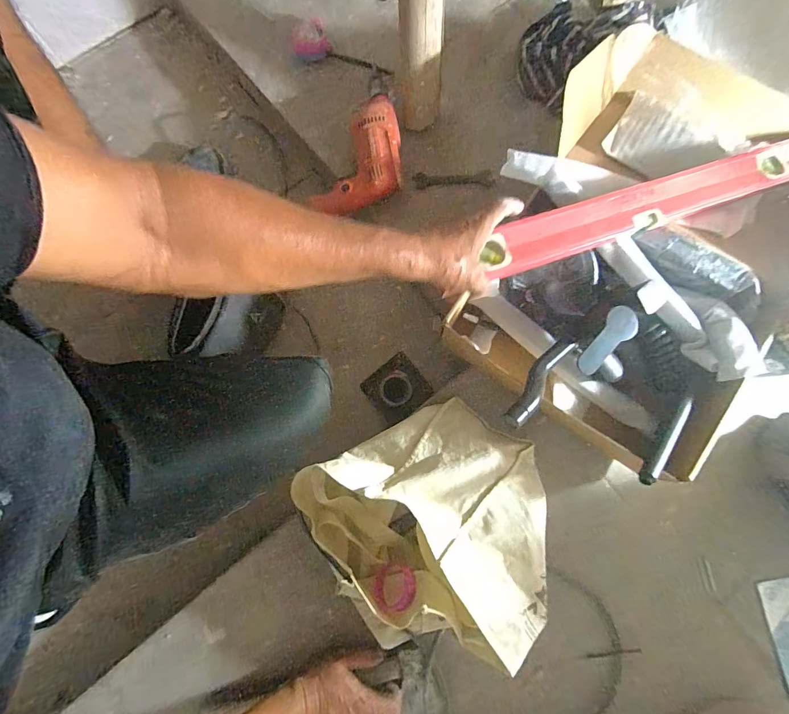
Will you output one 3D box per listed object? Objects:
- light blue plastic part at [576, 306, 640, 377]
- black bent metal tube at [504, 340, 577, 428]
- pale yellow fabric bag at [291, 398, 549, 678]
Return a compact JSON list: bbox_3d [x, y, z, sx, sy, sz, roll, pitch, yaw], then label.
[{"bbox_3d":[0.254,-0.021,0.465,0.098,0.017,0.039,-41,82,-7],"label":"light blue plastic part"},{"bbox_3d":[0.186,0.029,0.501,0.027,0.028,0.163,42,56,7],"label":"black bent metal tube"},{"bbox_3d":[0.063,0.236,0.529,0.317,0.104,0.307,-28,81,-5],"label":"pale yellow fabric bag"}]

